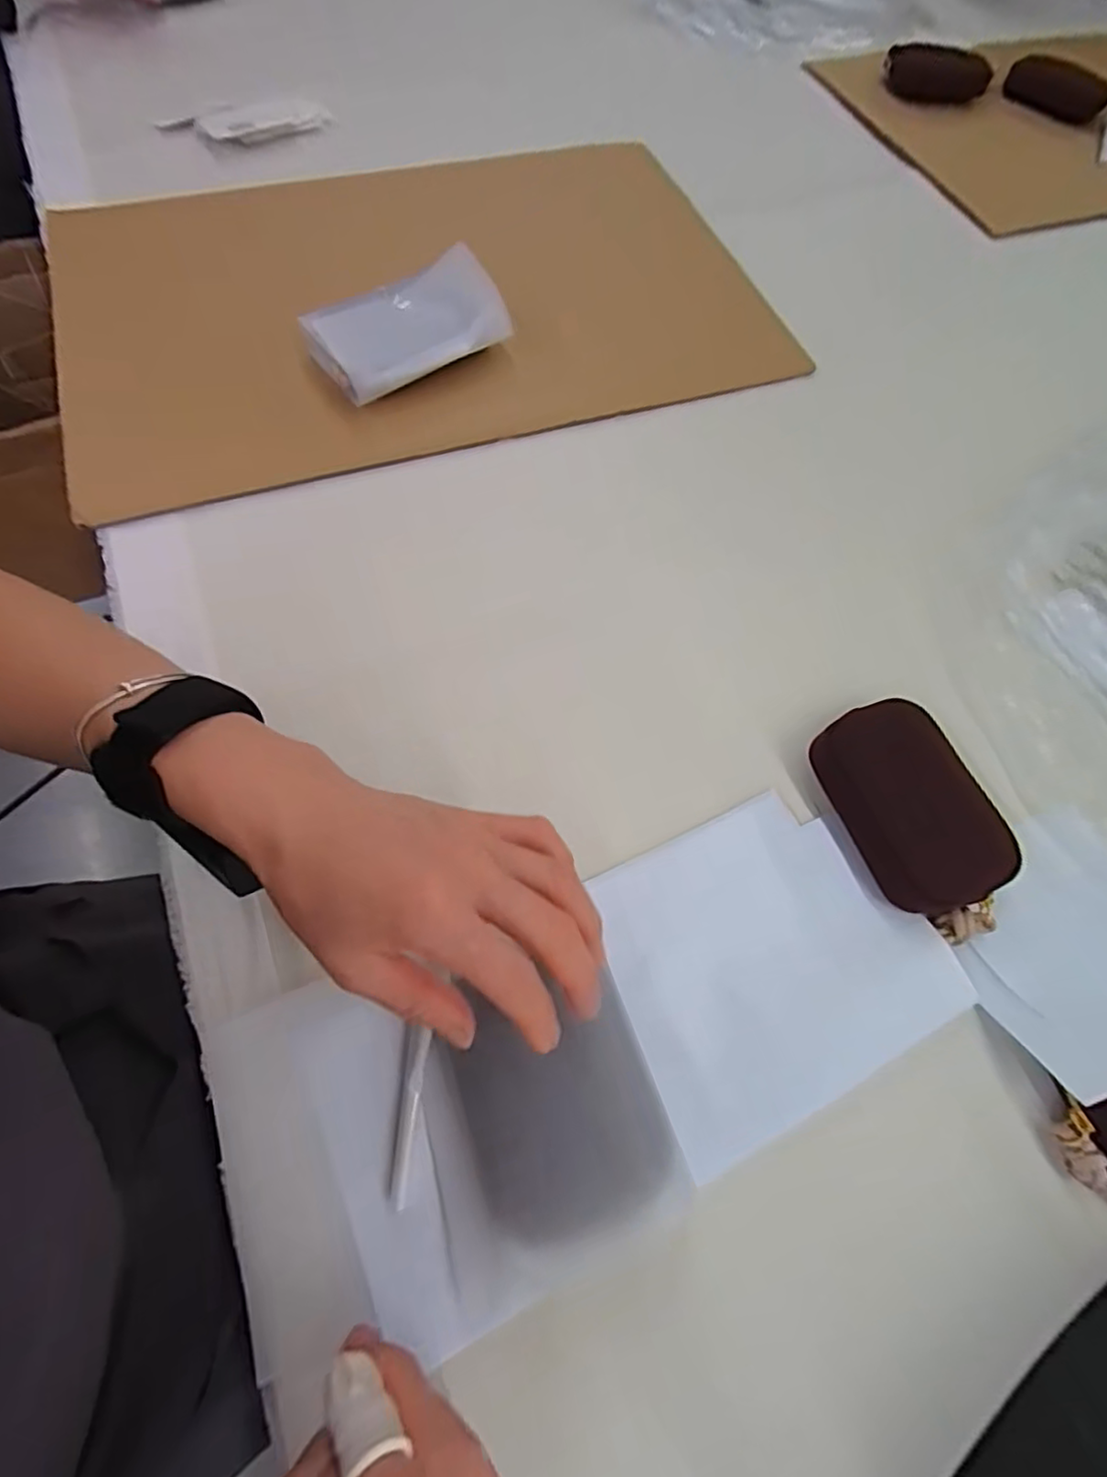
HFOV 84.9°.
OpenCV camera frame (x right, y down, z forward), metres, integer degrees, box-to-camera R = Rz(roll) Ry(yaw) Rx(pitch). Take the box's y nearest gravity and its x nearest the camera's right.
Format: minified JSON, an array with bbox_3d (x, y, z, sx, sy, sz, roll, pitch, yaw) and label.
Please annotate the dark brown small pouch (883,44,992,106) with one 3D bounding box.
[{"bbox_3d":[0.454,-0.782,0.714,0.119,0.028,0.058,6,66,-1],"label":"dark brown small pouch"}]

